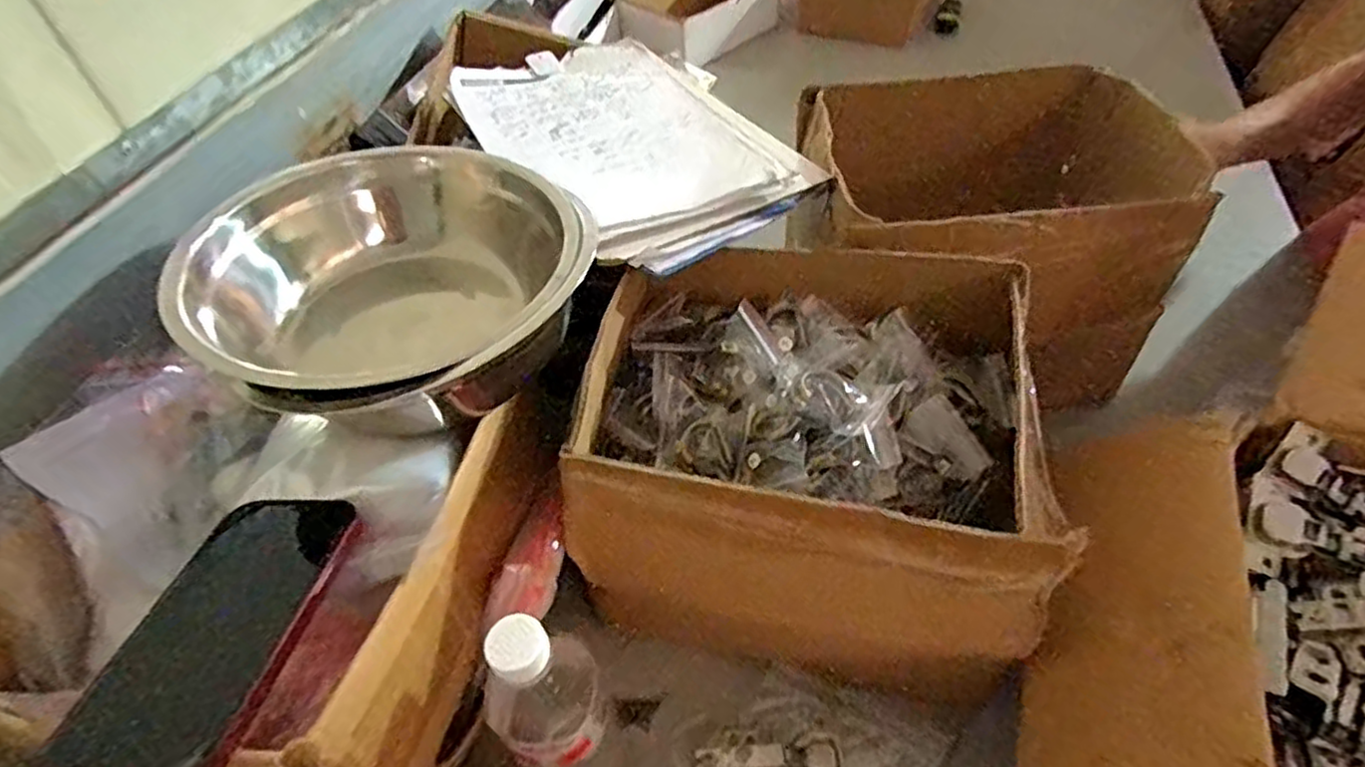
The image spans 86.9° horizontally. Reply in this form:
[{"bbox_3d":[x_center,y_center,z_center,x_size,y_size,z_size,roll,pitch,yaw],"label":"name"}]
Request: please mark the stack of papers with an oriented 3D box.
[{"bbox_3d":[-0.043,-0.226,0.658,0.232,0.040,0.322,-29,54,-19],"label":"stack of papers"}]

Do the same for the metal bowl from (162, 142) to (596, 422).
[{"bbox_3d":[-0.193,-0.068,0.480,0.227,0.072,0.244,-2,50,2],"label":"metal bowl"}]

